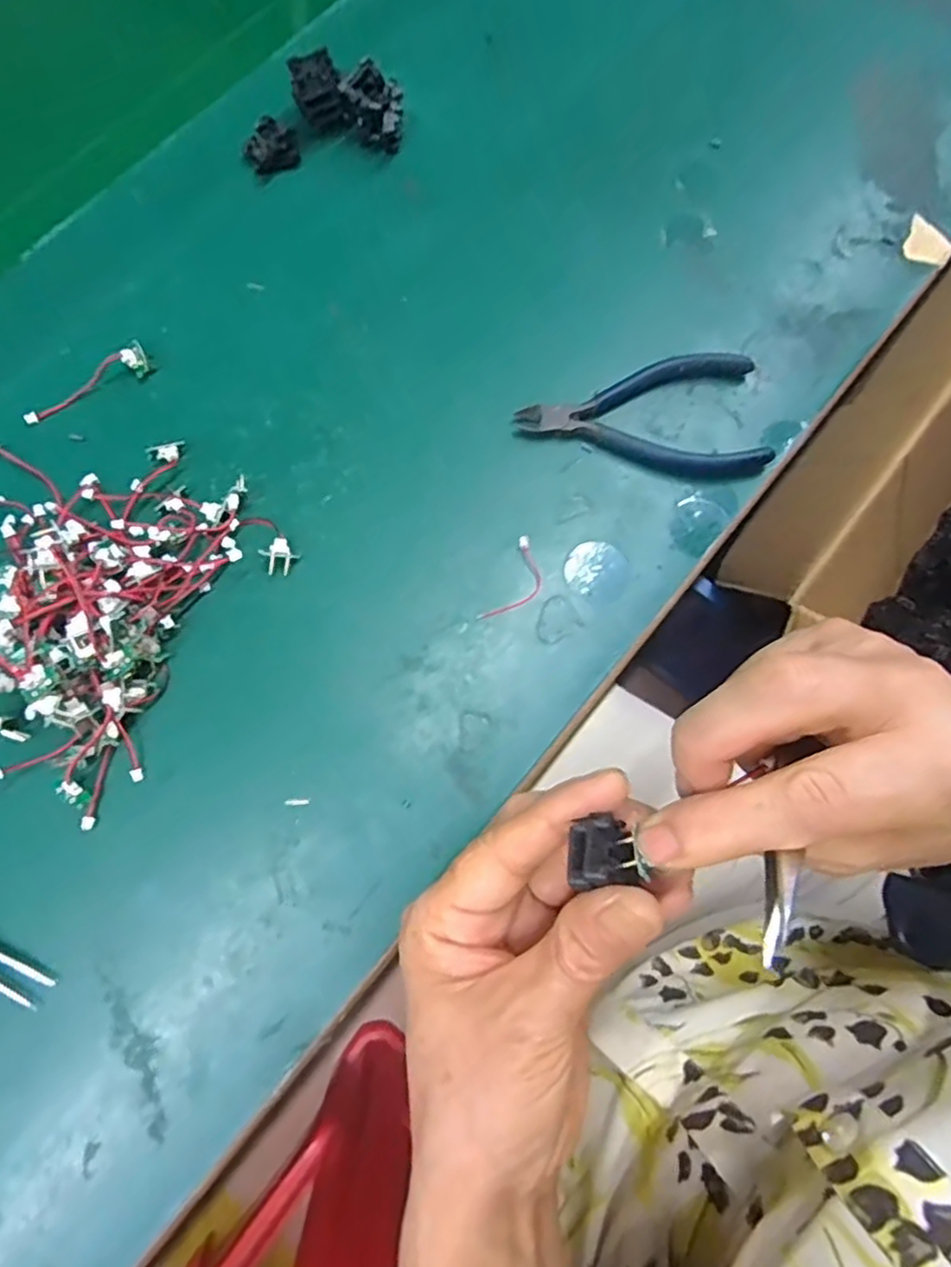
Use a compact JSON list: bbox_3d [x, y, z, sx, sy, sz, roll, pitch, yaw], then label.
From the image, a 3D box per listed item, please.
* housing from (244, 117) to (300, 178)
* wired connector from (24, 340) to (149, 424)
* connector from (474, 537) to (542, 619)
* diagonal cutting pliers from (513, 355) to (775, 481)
[{"bbox_3d":[-0.105,-0.249,0.341,0.025,0.013,0.022,-29,74,-7],"label":"housing"},{"bbox_3d":[-0.183,-0.117,0.313,0.061,0.011,0.013,-28,74,-7],"label":"wired connector"},{"bbox_3d":[0.019,-0.022,0.300,0.019,0.005,0.043,26,75,9],"label":"connector"},{"bbox_3d":[0.080,-0.105,0.321,0.116,0.010,0.062,-2,72,1],"label":"diagonal cutting pliers"}]

